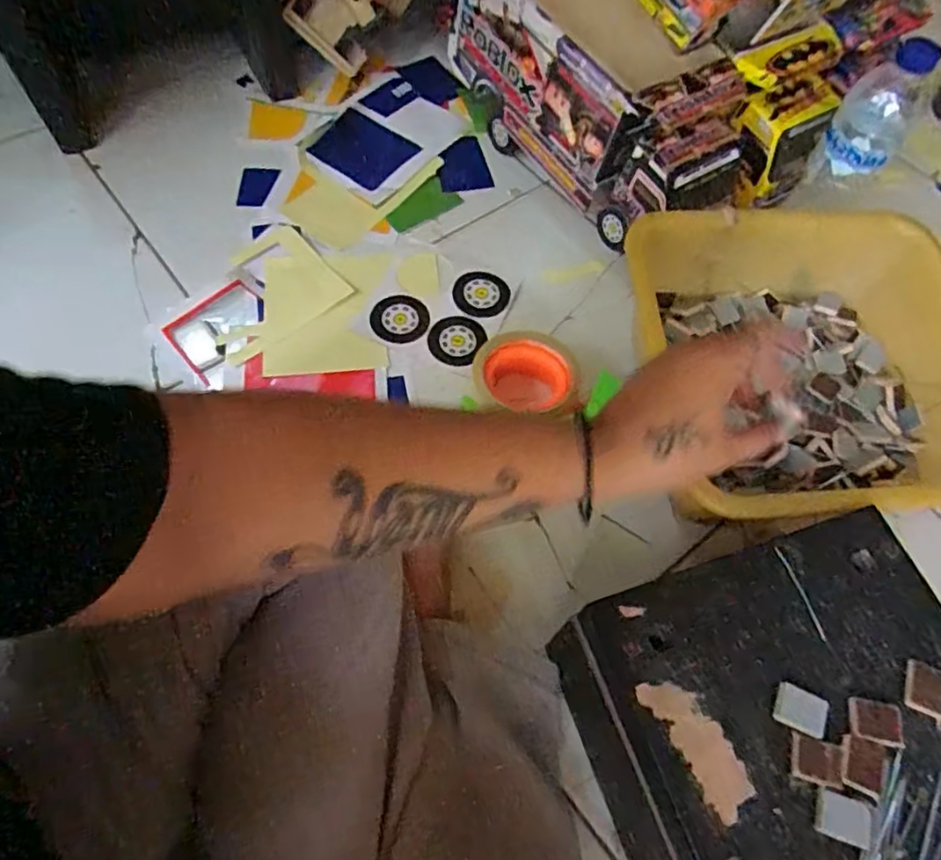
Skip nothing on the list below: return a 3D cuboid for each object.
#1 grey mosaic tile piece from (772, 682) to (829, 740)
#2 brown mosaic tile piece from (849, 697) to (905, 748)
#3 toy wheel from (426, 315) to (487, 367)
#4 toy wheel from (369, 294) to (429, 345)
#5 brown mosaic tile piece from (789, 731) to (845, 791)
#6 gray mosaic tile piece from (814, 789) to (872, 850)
[{"bbox_3d":[0.178,0.150,0.340,0.026,0.004,0.021,24,63,9],"label":"grey mosaic tile piece"},{"bbox_3d":[0.215,0.154,0.336,0.027,0.004,0.021,12,61,2],"label":"brown mosaic tile piece"},{"bbox_3d":[-0.013,-0.088,0.615,0.050,0.005,0.053,2,77,-8],"label":"toy wheel"},{"bbox_3d":[-0.068,-0.108,0.620,0.056,0.005,0.053,2,61,-3],"label":"toy wheel"},{"bbox_3d":[0.180,0.171,0.328,0.024,0.004,0.021,16,62,5],"label":"brown mosaic tile piece"},{"bbox_3d":[0.187,0.195,0.318,0.026,0.004,0.020,21,62,7],"label":"gray mosaic tile piece"}]

